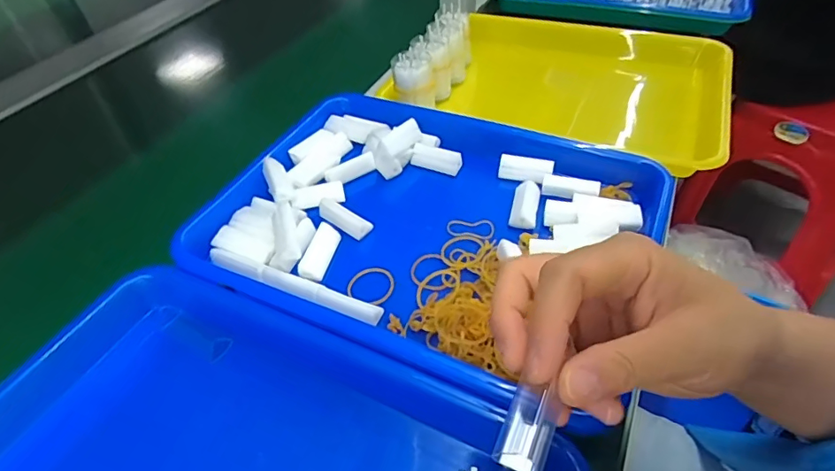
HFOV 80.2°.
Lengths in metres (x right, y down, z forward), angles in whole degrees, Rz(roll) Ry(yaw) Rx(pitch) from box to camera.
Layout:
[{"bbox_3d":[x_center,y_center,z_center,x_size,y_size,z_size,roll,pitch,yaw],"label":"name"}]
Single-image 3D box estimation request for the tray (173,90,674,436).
[{"bbox_3d":[0.009,-0.002,0.400,0.328,0.062,0.246,18,50,20],"label":"tray"}]

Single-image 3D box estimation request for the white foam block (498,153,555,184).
[{"bbox_3d":[0.094,-0.058,0.429,0.045,0.019,0.013,8,47,12],"label":"white foam block"}]

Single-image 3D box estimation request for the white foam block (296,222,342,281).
[{"bbox_3d":[-0.074,0.012,0.374,0.018,0.013,0.047,7,47,11],"label":"white foam block"}]

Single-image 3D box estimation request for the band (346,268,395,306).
[{"bbox_3d":[-0.032,0.034,0.357,0.031,0.005,0.031,14,48,17],"label":"band"}]

